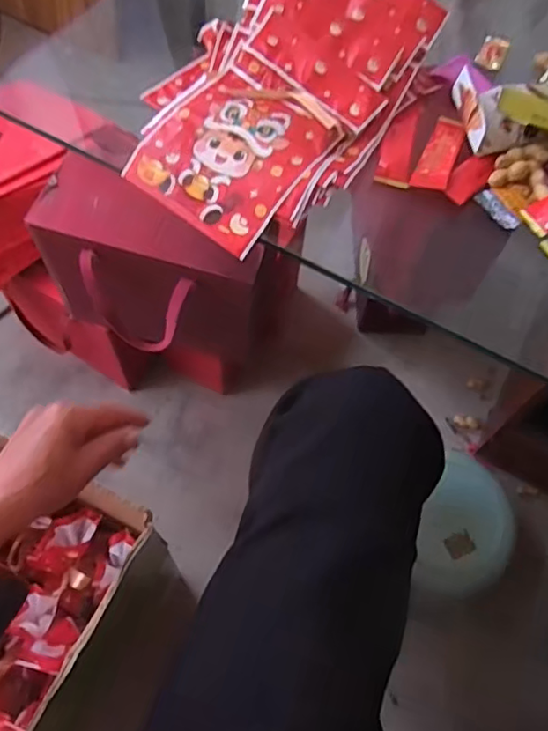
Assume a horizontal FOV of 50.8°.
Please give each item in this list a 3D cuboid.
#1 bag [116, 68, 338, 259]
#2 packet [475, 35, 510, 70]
[{"bbox_3d":[-0.035,-0.197,0.532,0.142,0.024,0.160,37,84,13],"label":"bag"},{"bbox_3d":[0.244,-0.349,0.643,0.028,0.010,0.048,25,64,9],"label":"packet"}]

